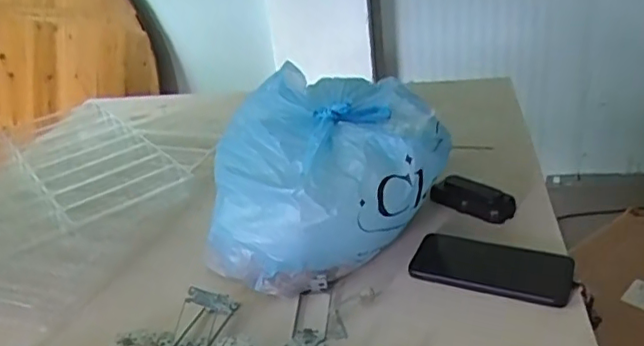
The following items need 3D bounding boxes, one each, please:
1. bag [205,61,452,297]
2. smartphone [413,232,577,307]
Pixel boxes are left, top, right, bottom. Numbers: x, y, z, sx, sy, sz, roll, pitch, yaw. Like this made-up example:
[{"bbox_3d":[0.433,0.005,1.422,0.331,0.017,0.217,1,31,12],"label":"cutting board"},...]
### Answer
[{"bbox_3d":[0.007,0.006,0.718,0.272,0.159,0.244,-4,30,4],"label":"bag"},{"bbox_3d":[0.187,0.102,0.660,0.168,0.016,0.089,10,34,26],"label":"smartphone"}]

